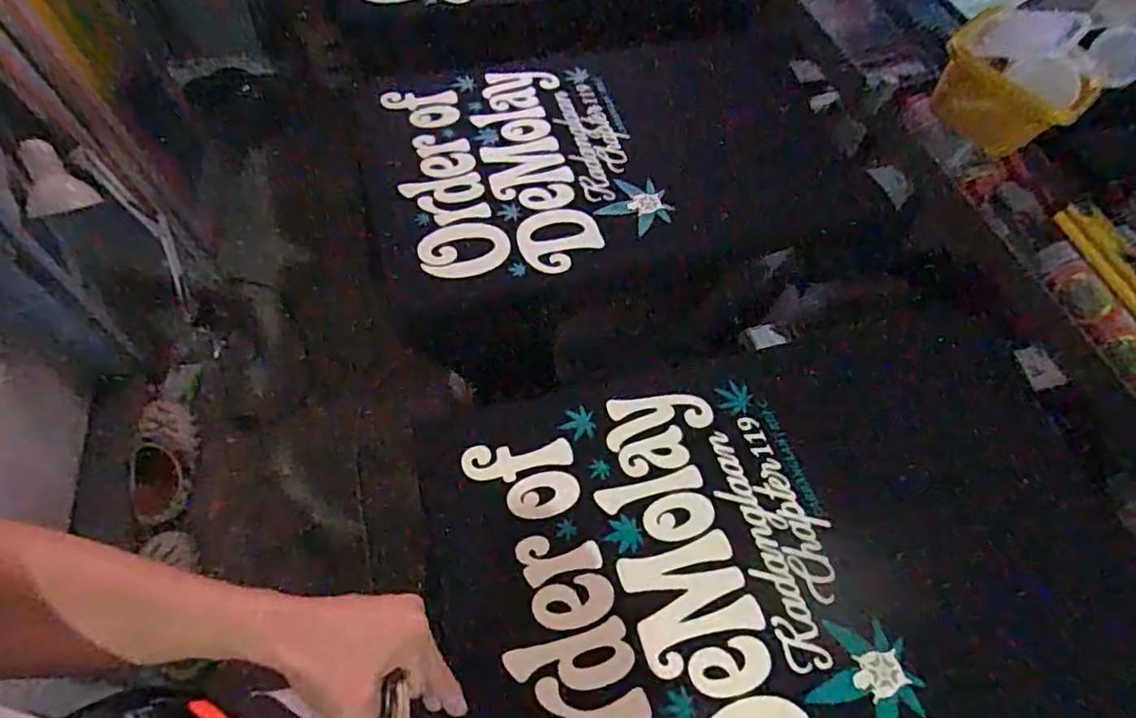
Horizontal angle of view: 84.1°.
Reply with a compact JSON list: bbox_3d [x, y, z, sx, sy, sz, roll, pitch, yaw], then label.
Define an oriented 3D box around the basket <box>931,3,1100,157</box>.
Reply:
[{"bbox_3d":[0.557,-0.346,0.803,0.106,0.102,0.166,-32,66,-20],"label":"basket"}]

